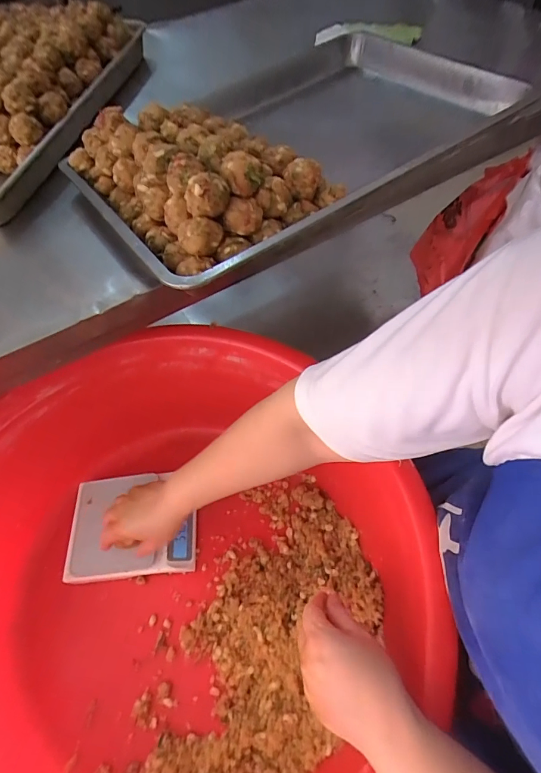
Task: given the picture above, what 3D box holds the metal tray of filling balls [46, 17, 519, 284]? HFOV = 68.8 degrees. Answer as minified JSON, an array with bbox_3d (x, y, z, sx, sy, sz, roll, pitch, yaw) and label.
[{"bbox_3d":[0.021,-0.384,0.582,0.671,0.103,0.388,-34,61,-16],"label":"metal tray of filling balls"}]

